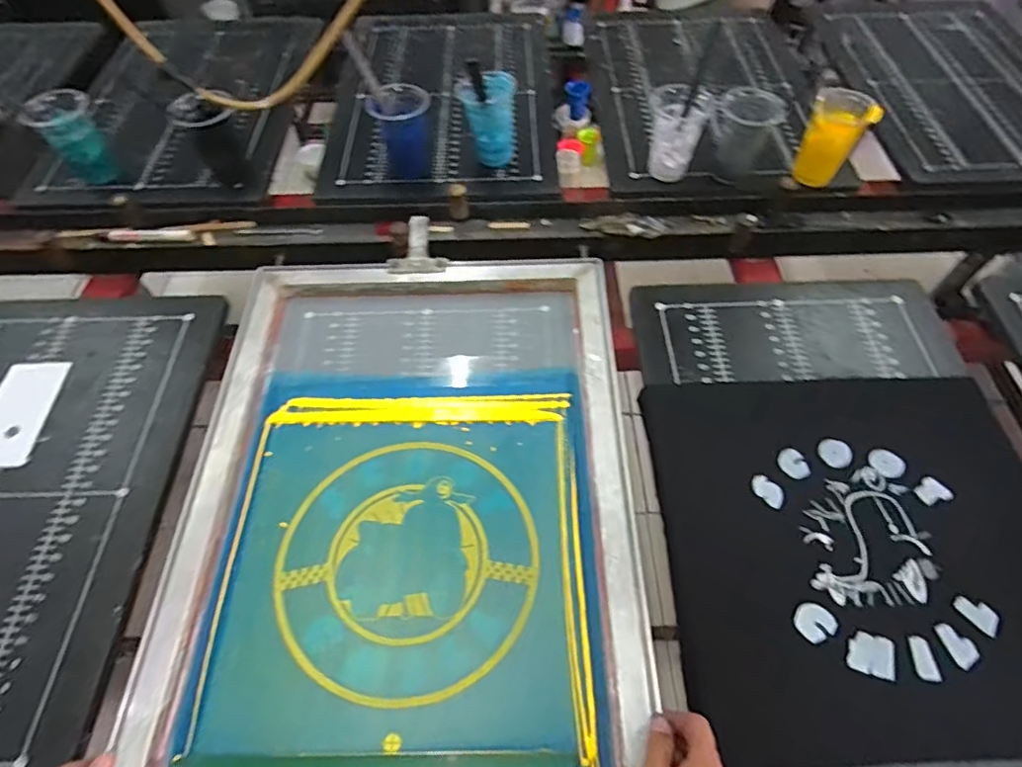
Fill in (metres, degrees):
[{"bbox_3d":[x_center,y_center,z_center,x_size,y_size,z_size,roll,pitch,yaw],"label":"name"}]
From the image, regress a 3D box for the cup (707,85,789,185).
[{"bbox_3d":[0.352,-0.368,0.853,0.086,0.118,0.087,0,56,1],"label":"cup"}]

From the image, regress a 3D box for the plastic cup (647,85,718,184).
[{"bbox_3d":[0.256,-0.382,0.873,0.085,0.117,0.088,0,56,1],"label":"plastic cup"}]

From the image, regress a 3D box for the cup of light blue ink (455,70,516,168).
[{"bbox_3d":[-0.037,-0.420,0.887,0.084,0.137,0.076,0,56,1],"label":"cup of light blue ink"}]

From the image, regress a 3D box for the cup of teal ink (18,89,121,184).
[{"bbox_3d":[-0.683,-0.386,0.877,0.085,0.123,0.082,-40,64,-23],"label":"cup of teal ink"}]

